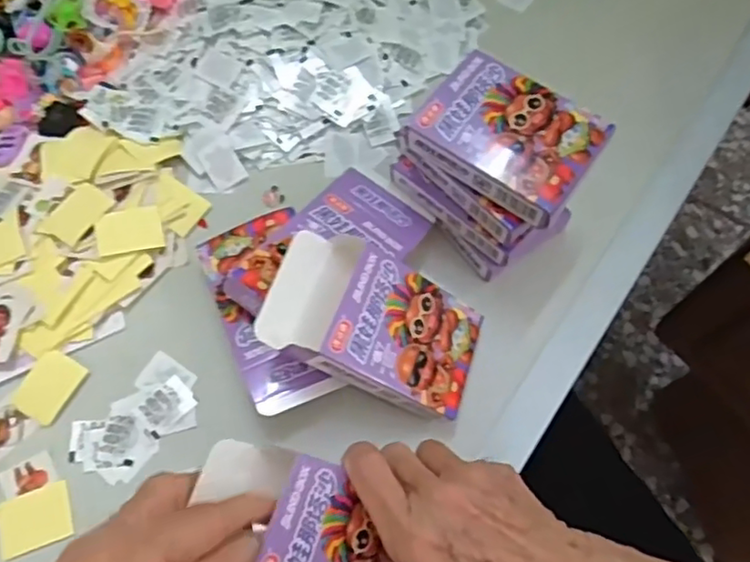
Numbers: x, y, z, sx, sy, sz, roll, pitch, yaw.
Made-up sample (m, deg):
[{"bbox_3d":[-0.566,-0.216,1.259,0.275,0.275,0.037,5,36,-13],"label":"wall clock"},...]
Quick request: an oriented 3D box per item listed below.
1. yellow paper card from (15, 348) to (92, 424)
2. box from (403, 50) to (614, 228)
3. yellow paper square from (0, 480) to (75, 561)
[{"bbox_3d":[-0.195,0.062,0.386,0.029,0.004,0.039,27,70,12],"label":"yellow paper card"},{"bbox_3d":[0.072,-0.080,0.349,0.090,0.021,0.065,35,72,14],"label":"box"},{"bbox_3d":[-0.190,0.133,0.360,0.039,0.004,0.031,-20,68,-7],"label":"yellow paper square"}]

